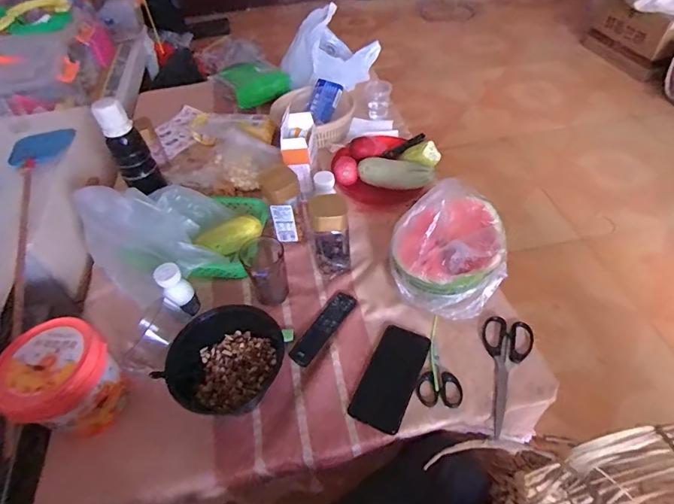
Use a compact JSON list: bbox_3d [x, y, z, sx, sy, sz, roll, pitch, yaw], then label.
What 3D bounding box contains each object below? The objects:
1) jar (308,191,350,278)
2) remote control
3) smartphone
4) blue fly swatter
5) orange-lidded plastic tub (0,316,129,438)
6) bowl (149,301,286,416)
[{"bbox_3d":[-0.009,-0.031,0.745,0.063,0.143,0.063,-3,49,3],"label":"jar"},{"bbox_3d":[-0.020,0.124,0.696,0.042,0.013,0.149,24,55,24],"label":"remote control"},{"bbox_3d":[0.084,0.185,0.639,0.075,0.013,0.163,18,53,20],"label":"smartphone"},{"bbox_3d":[-0.602,-0.085,0.815,0.116,0.044,0.560,-15,49,-7],"label":"blue fly swatter"},{"bbox_3d":[-0.386,0.184,0.604,0.127,0.136,0.130,-3,49,3],"label":"orange-lidded plastic tub"},{"bbox_3d":[-0.166,0.160,0.638,0.145,0.063,0.176,31,58,28],"label":"bowl"}]

